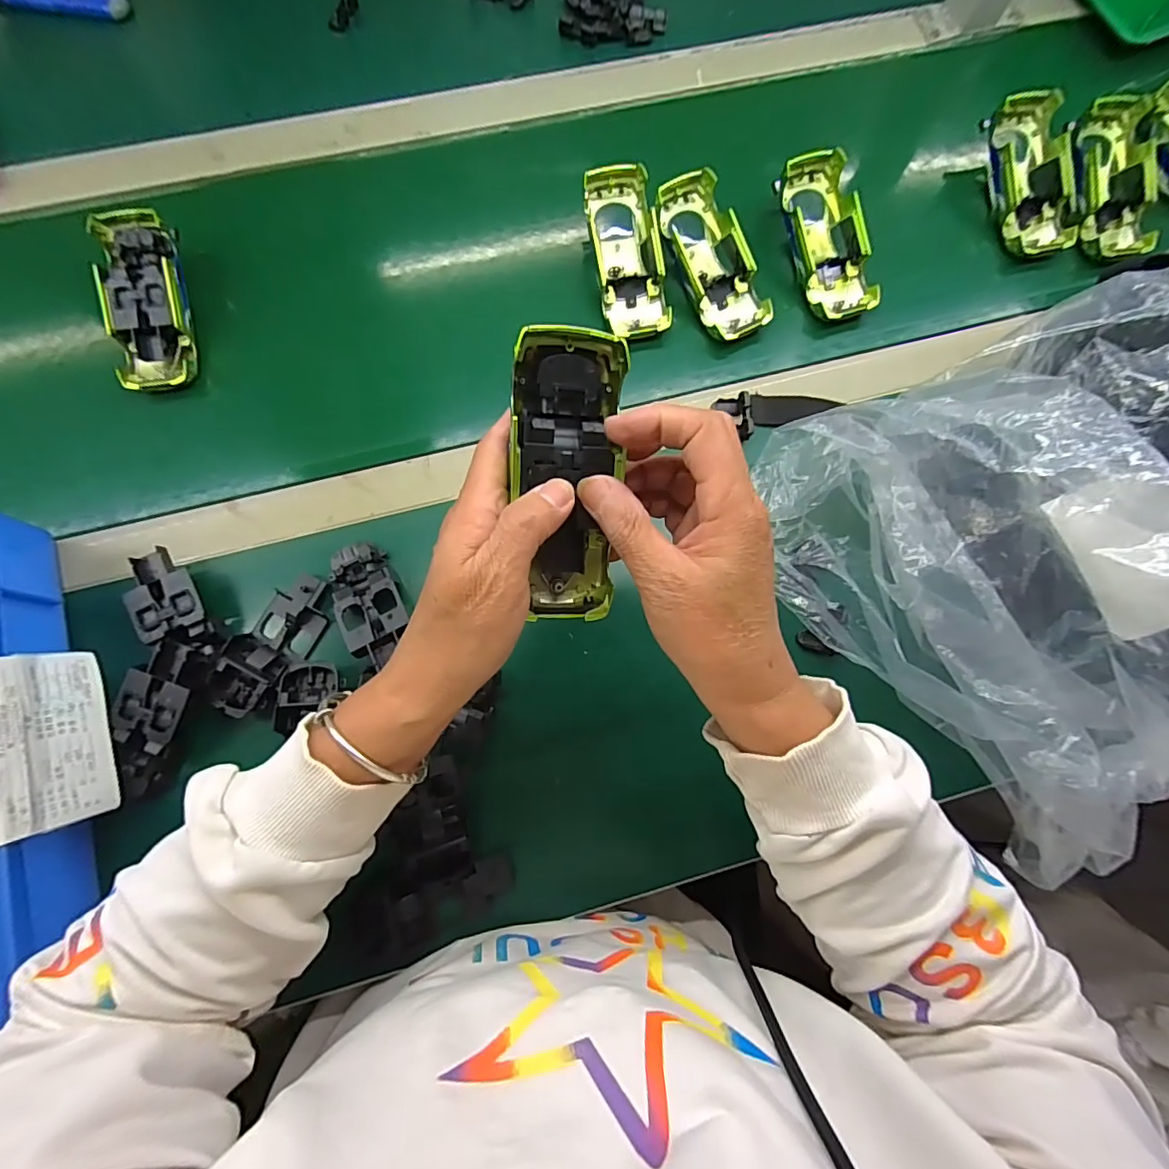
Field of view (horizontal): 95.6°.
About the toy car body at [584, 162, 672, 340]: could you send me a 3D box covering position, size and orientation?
[{"bbox_3d":[0.035,-0.270,0.441,0.055,0.034,0.132,-10,91,-4],"label":"toy car body"}]

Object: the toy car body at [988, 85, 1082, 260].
[{"bbox_3d":[0.394,-0.361,0.474,0.067,0.039,0.138,-12,93,0],"label":"toy car body"}]

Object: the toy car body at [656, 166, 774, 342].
[{"bbox_3d":[0.105,-0.268,0.444,0.055,0.035,0.133,-24,91,-7],"label":"toy car body"}]

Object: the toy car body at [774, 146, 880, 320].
[{"bbox_3d":[0.203,-0.290,0.451,0.057,0.032,0.135,-16,93,-5],"label":"toy car body"}]

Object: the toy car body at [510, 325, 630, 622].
[{"bbox_3d":[-0.007,-0.050,0.254,0.051,0.028,0.131,-1,105,-2],"label":"toy car body"}]

